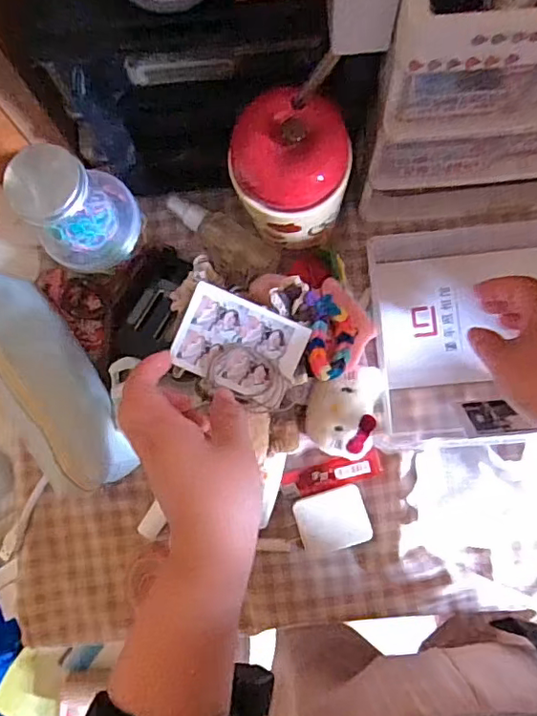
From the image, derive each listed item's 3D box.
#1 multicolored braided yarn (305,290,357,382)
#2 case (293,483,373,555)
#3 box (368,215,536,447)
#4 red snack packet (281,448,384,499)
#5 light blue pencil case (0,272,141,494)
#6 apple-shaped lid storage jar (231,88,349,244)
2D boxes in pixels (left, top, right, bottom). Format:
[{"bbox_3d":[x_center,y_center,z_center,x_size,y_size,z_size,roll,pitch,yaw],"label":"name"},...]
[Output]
[{"bbox_3d":[0.047,-0.016,0.403,0.034,0.022,0.062,-2,84,5],"label":"multicolored braided yarn"},{"bbox_3d":[0.053,0.132,0.446,0.056,0.014,0.045,-16,83,4],"label":"case"},{"bbox_3d":[0.217,-0.032,0.448,0.250,0.059,0.183,-6,84,5],"label":"box"},{"bbox_3d":[0.053,0.098,0.461,0.084,0.014,0.022,-17,83,3],"label":"red snack packet"},{"bbox_3d":[-0.182,0.019,0.445,0.069,0.039,0.190,-34,82,1],"label":"light blue pencil case"},{"bbox_3d":[0.016,-0.126,0.378,0.076,0.083,0.073,8,85,6],"label":"apple-shaped lid storage jar"}]

